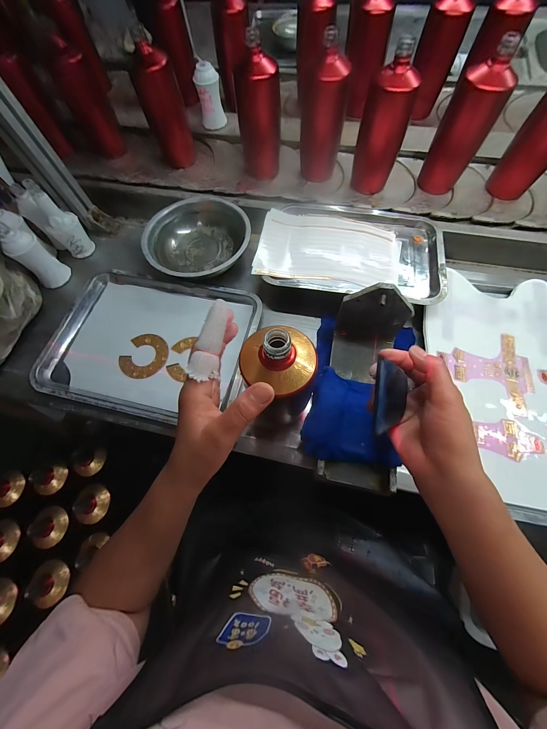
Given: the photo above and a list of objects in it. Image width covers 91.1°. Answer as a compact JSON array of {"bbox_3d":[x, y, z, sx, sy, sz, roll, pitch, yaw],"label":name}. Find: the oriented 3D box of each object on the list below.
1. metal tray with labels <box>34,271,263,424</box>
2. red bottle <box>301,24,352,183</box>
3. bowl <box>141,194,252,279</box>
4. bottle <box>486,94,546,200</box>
[{"bbox_3d":[-0.209,-0.040,0.465,0.340,0.050,0.249,13,75,4],"label":"metal tray with labels"},{"bbox_3d":[0.094,-0.459,0.505,0.074,0.182,0.073,-26,76,-6],"label":"red bottle"},{"bbox_3d":[-0.145,-0.241,0.527,0.190,0.070,0.195,0,75,1],"label":"bowl"},{"bbox_3d":[0.470,-0.397,0.462,0.056,0.194,0.070,-10,75,-2],"label":"bottle"}]

